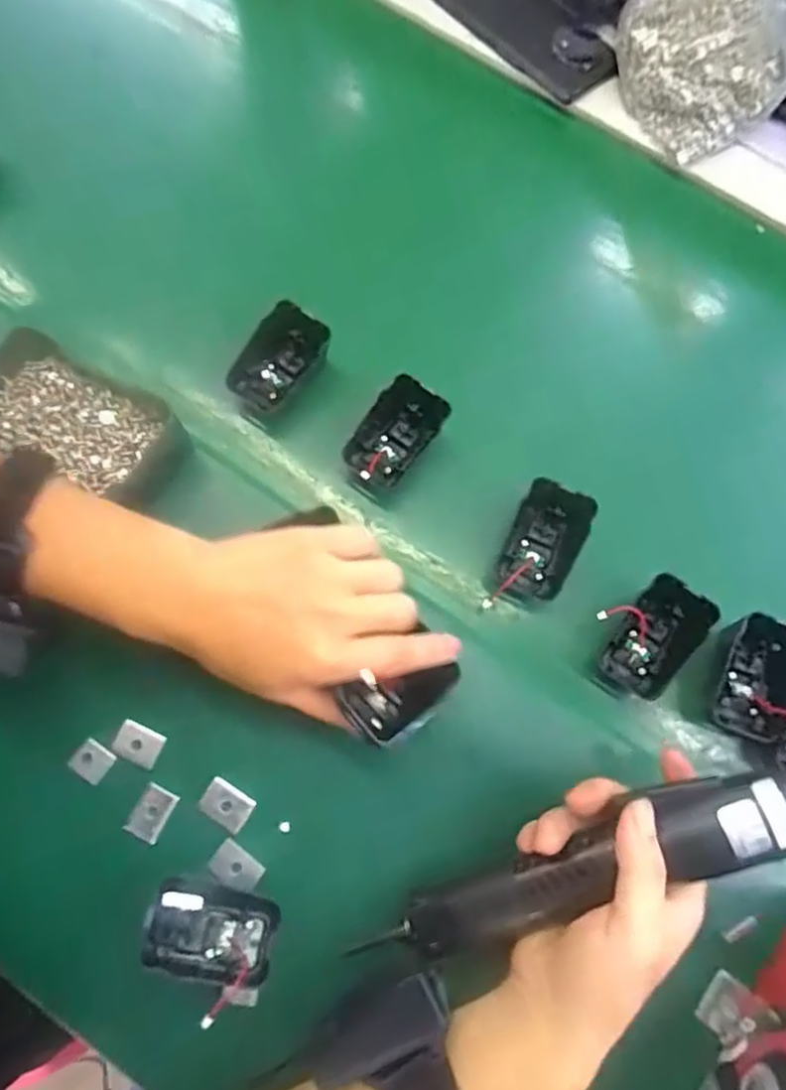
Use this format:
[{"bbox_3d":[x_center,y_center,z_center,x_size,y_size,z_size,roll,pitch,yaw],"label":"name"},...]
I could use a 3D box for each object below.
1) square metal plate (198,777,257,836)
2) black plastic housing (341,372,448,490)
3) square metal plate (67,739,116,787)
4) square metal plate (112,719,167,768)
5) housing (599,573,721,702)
[{"bbox_3d":[-0.095,0.149,0.386,0.029,0.005,0.021,30,76,6],"label":"square metal plate"},{"bbox_3d":[0.002,-0.072,0.440,0.040,0.032,0.070,37,98,-2],"label":"black plastic housing"},{"bbox_3d":[-0.173,0.124,0.389,0.021,0.006,0.019,33,76,7],"label":"square metal plate"},{"bbox_3d":[-0.148,0.116,0.393,0.026,0.004,0.019,28,76,6],"label":"square metal plate"},{"bbox_3d":[0.155,0.056,0.409,0.048,0.039,0.067,37,77,8],"label":"housing"}]

